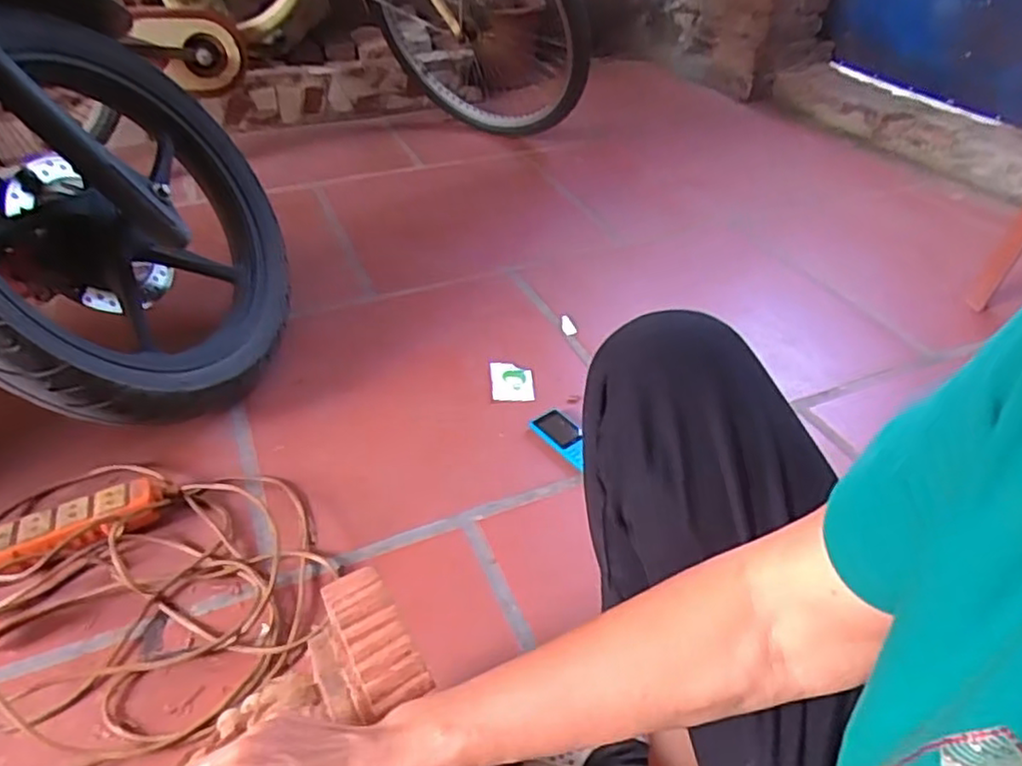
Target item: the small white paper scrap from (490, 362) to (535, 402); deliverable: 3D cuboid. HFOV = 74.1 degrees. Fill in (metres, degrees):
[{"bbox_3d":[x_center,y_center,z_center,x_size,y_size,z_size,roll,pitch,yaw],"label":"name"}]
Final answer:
[{"bbox_3d":[0.001,-0.004,1.016,0.061,0.006,0.081,-2,39,-4],"label":"small white paper scrap"}]

